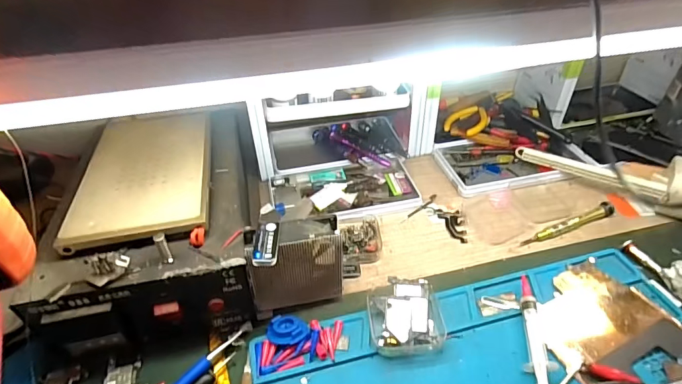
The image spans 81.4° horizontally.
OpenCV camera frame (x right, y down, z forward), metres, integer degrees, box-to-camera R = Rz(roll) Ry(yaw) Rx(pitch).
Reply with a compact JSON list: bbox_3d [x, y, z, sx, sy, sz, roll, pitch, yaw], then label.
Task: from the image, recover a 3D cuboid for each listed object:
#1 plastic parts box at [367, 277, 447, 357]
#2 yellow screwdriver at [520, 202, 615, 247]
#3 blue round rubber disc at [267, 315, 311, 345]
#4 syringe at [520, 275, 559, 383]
[{"bbox_3d":[0.058,0.111,0.351,0.063,0.024,0.063,-4,41,-3],"label":"plastic parts box"},{"bbox_3d":[0.255,0.037,0.444,0.122,0.014,0.015,-16,43,-16],"label":"yellow screwdriver"},{"bbox_3d":[-0.046,0.120,0.347,0.037,0.009,0.027,13,43,17],"label":"blue round rubber disc"},{"bbox_3d":[0.167,0.119,0.339,0.020,0.014,0.109,9,42,12],"label":"syringe"}]

